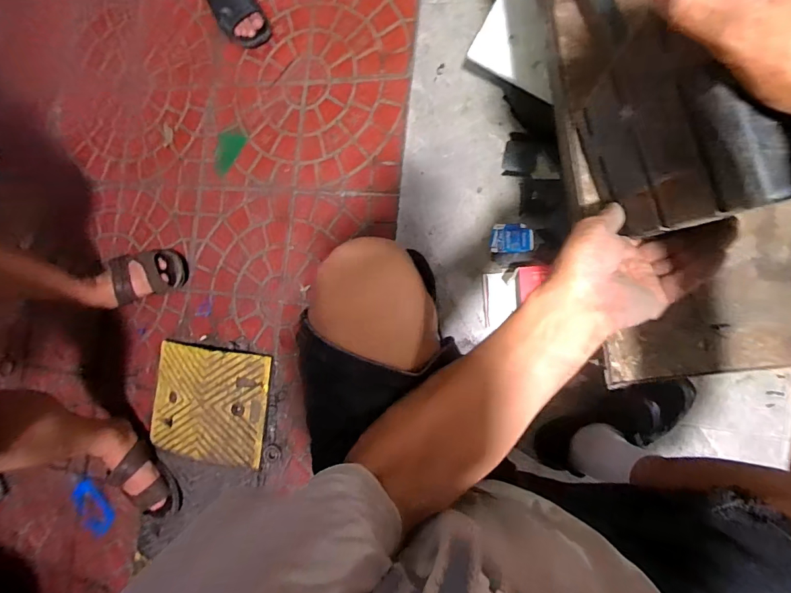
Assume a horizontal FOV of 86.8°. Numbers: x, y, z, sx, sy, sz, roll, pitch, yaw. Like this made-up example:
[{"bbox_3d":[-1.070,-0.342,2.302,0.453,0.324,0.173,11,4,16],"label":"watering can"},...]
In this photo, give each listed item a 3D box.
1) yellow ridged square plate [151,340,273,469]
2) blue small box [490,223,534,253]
[{"bbox_3d":[-0.430,0.244,0.950,0.290,0.039,0.253,7,89,9],"label":"yellow ridged square plate"},{"bbox_3d":[0.231,-0.115,0.826,0.081,0.009,0.058,1,88,9],"label":"blue small box"}]

